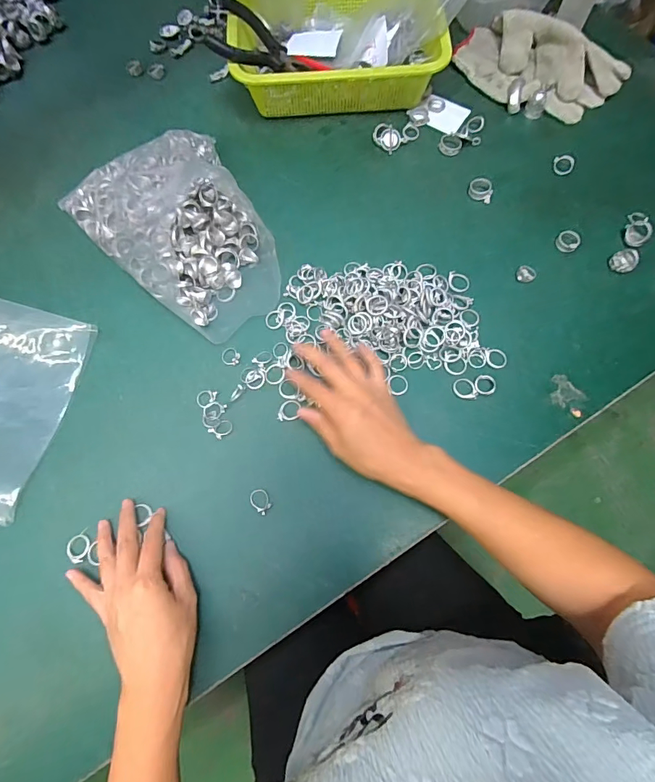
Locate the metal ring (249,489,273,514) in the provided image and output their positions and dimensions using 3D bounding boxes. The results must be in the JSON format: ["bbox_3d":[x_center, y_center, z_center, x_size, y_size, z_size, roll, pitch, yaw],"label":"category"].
[{"bbox_3d":[-0.064,0.106,0.397,0.016,0.004,0.023,-35,76,-11],"label":"metal ring"}]

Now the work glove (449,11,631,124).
[{"bbox_3d":[0.288,-0.443,0.558,0.217,0.040,0.136,25,74,8],"label":"work glove"}]

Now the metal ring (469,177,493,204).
[{"bbox_3d":[0.189,-0.247,0.510,0.030,0.016,0.023,25,74,8],"label":"metal ring"}]

